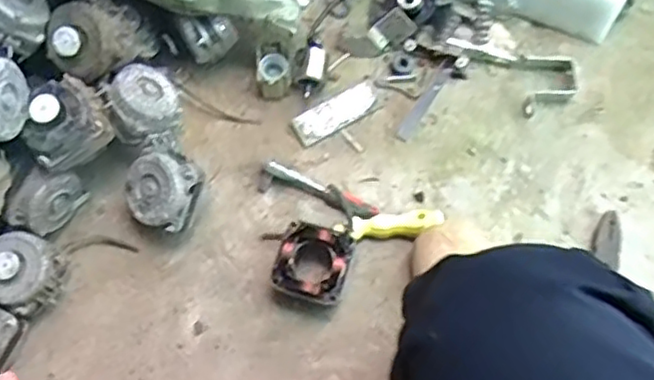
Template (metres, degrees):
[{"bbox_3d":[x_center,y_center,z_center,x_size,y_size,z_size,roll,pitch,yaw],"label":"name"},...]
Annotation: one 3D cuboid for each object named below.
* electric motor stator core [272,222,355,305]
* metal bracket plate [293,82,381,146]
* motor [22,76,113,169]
[{"bbox_3d":[-0.016,0.086,0.756,0.077,0.064,0.078,16,74,6],"label":"electric motor stator core"},{"bbox_3d":[0.013,-0.098,0.836,0.112,0.018,0.039,-28,74,-7],"label":"metal bracket plate"},{"bbox_3d":[-0.281,-0.075,0.707,0.083,0.063,0.083,-30,75,-7],"label":"motor"}]

